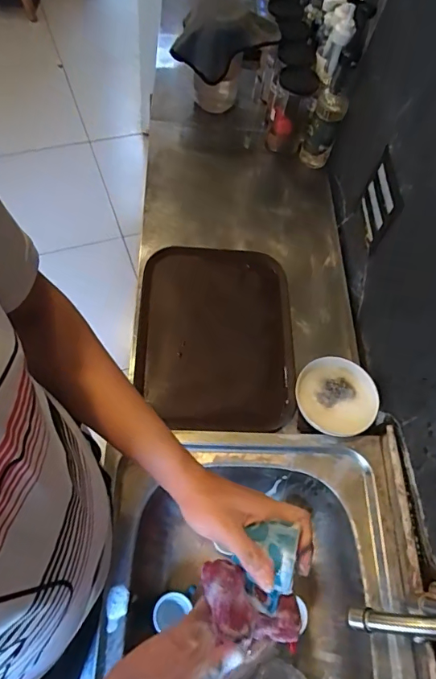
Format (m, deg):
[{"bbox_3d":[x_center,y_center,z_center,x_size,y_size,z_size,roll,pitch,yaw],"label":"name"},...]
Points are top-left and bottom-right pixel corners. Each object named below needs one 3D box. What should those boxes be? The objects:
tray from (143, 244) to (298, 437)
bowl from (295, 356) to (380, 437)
[{"bbox_3d":[-0.005,-0.017,0.899,0.301,0.030,0.403,1,63,-6],"label":"tray"},{"bbox_3d":[0.220,0.109,0.842,0.140,0.049,0.147,1,60,-2],"label":"bowl"}]

